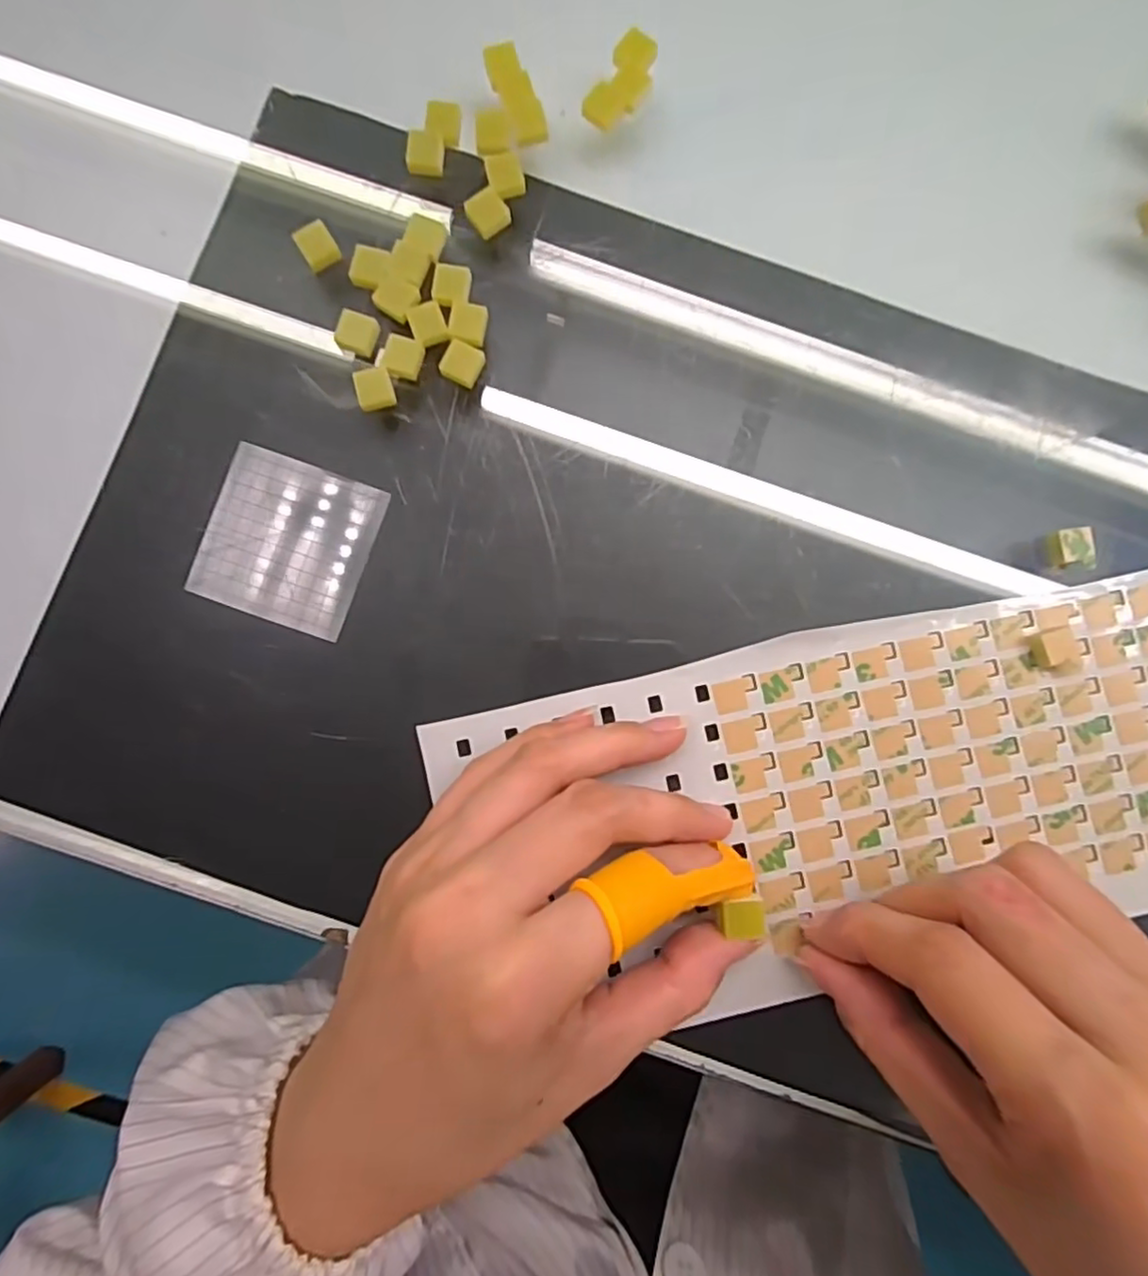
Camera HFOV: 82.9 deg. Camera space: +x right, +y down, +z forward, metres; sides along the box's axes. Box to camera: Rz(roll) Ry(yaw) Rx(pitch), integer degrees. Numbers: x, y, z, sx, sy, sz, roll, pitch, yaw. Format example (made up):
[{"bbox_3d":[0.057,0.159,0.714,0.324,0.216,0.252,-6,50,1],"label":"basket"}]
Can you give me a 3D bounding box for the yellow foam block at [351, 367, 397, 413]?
[{"bbox_3d":[-0.059,-0.074,0.195,0.011,0.004,0.011,-12,87,-2],"label":"yellow foam block"}]

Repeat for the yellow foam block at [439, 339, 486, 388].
[{"bbox_3d":[-0.033,-0.083,0.195,0.011,0.004,0.012,31,86,1],"label":"yellow foam block"}]

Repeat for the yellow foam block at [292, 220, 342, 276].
[{"bbox_3d":[-0.078,-0.119,0.198,0.010,0.006,0.012,-31,88,-3],"label":"yellow foam block"}]

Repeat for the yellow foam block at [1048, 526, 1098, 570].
[{"bbox_3d":[0.150,-0.027,0.196,0.011,0.005,0.013,-2,86,-2],"label":"yellow foam block"}]

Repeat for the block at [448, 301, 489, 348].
[{"bbox_3d":[-0.032,-0.095,0.196,0.011,0.004,0.012,7,86,-1],"label":"block"}]

